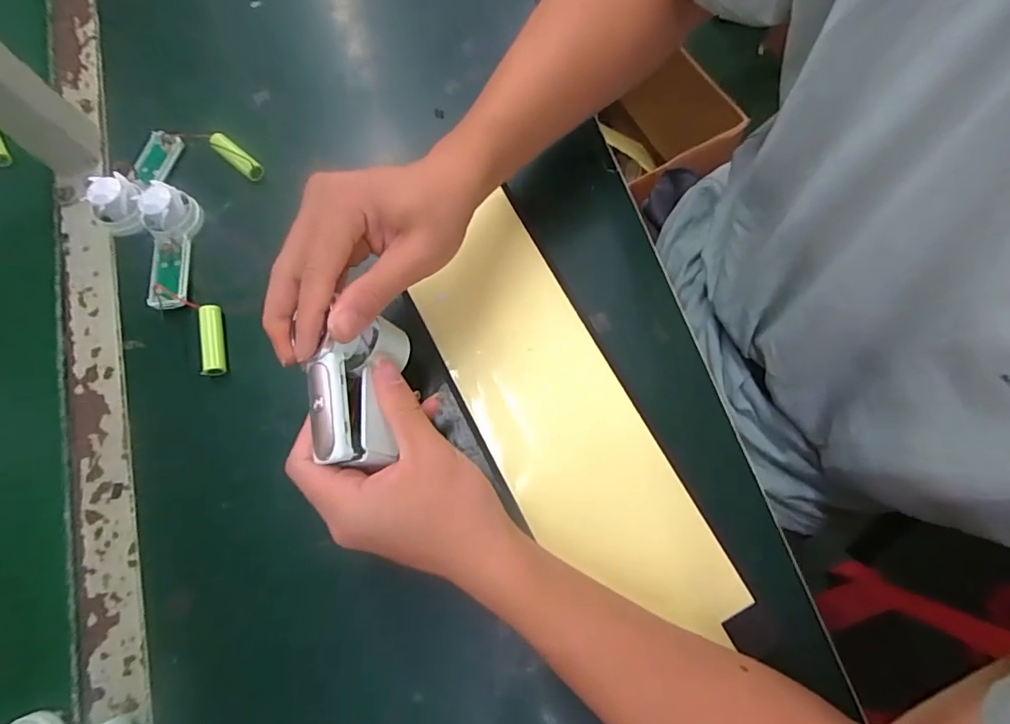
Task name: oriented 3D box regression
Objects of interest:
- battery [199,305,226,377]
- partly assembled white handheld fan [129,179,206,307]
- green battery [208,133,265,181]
[{"bbox_3d":[-0.210,-0.015,0.366,0.014,0.015,0.053,-13,74,-2],"label":"battery"},{"bbox_3d":[-0.252,-0.087,0.376,0.033,0.039,0.092,-7,74,0],"label":"partly assembled white handheld fan"},{"bbox_3d":[-0.218,-0.167,0.408,0.051,0.015,0.014,39,79,12],"label":"green battery"}]

